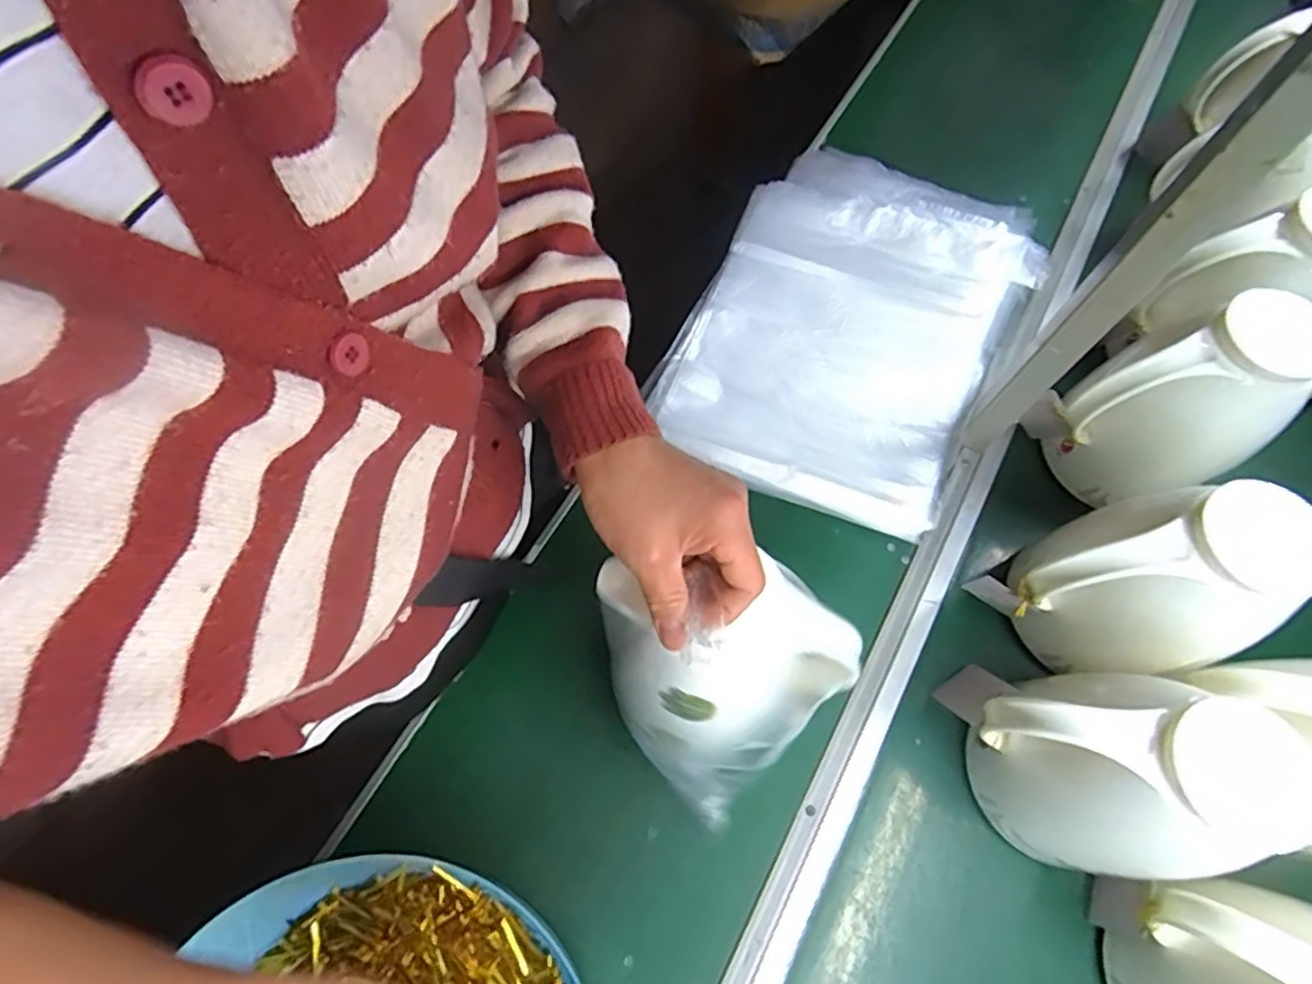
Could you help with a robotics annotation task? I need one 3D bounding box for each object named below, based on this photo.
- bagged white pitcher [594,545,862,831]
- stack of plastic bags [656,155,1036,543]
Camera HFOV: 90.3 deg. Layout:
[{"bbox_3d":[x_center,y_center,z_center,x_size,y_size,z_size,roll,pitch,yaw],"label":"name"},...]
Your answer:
[{"bbox_3d":[0.032,0.134,0.491,0.164,0.187,0.147,37,72,13],"label":"bagged white pitcher"},{"bbox_3d":[0.238,-0.224,0.777,0.342,0.027,0.499,30,63,12],"label":"stack of plastic bags"}]

